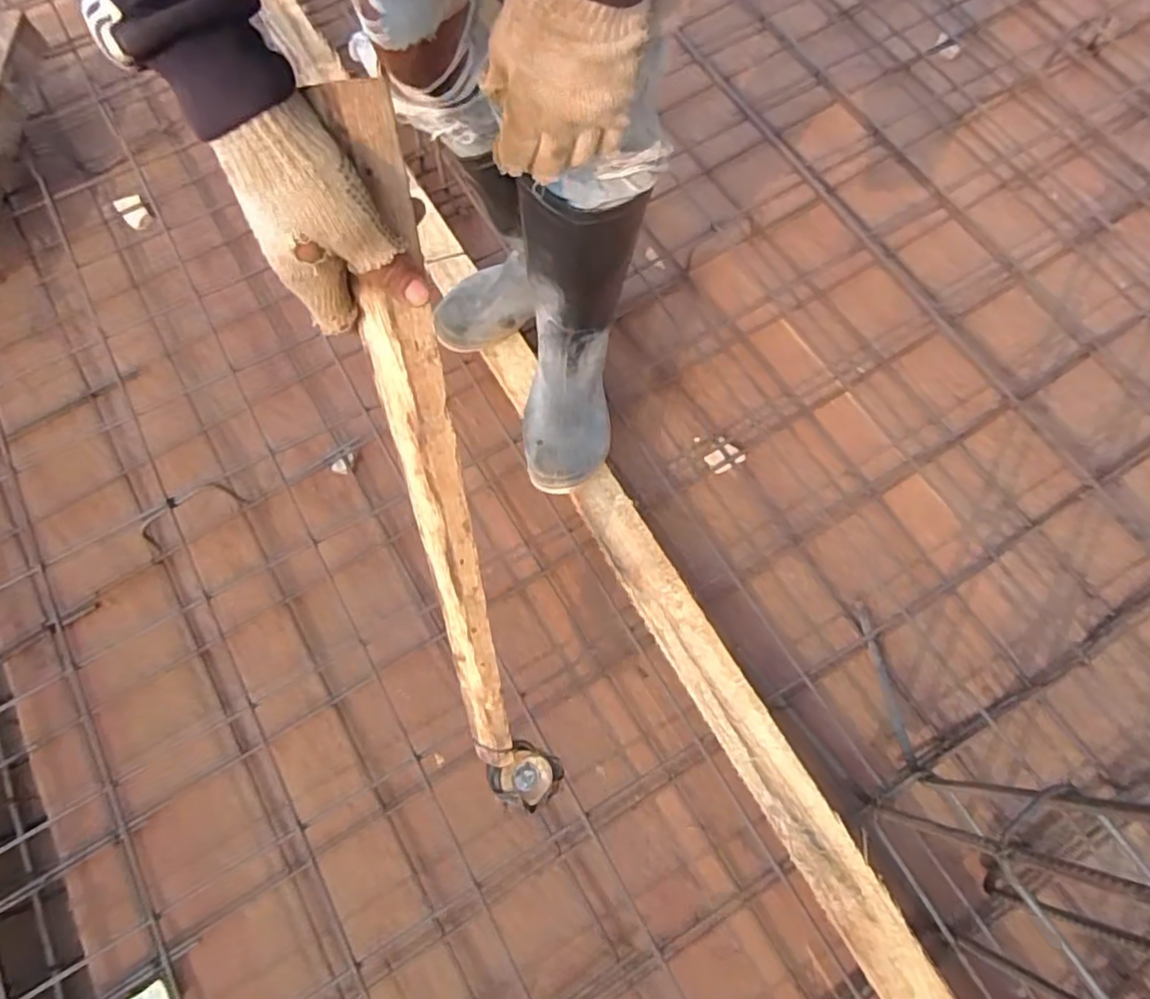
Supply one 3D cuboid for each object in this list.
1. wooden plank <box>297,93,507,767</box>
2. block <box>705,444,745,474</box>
[{"bbox_3d":[-0.110,0.004,0.526,0.049,0.565,0.017,-6,31,-2],"label":"wooden plank"},{"bbox_3d":[0.214,-0.059,0.953,0.052,0.021,0.033,-28,72,-10],"label":"block"}]

